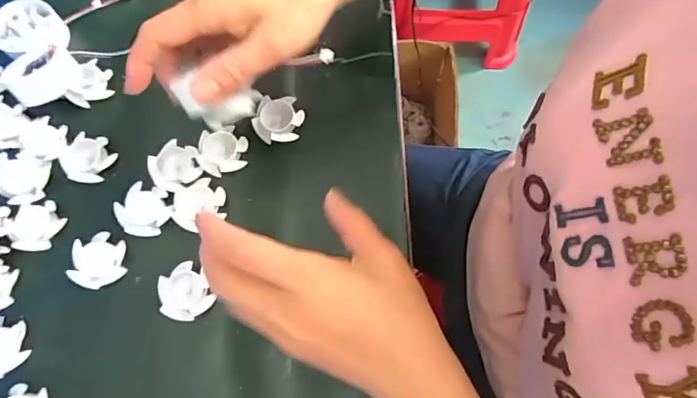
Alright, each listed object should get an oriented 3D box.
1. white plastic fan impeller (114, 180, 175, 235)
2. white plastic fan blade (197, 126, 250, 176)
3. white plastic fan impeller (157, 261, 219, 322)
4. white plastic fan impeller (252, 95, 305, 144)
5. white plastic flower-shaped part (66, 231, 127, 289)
[{"bbox_3d":[-0.158,0.009,0.365,0.038,0.015,0.039,0,70,0],"label":"white plastic fan impeller"},{"bbox_3d":[-0.101,-0.039,0.375,0.040,0.010,0.037,-17,71,-6],"label":"white plastic fan blade"},{"bbox_3d":[-0.120,0.070,0.344,0.035,0.015,0.038,0,70,0],"label":"white plastic fan impeller"},{"bbox_3d":[-0.057,-0.065,0.381,0.038,0.015,0.038,0,70,0],"label":"white plastic fan impeller"},{"bbox_3d":[-0.191,0.047,0.355,0.037,0.012,0.040,-10,71,-4],"label":"white plastic flower-shaped part"}]

